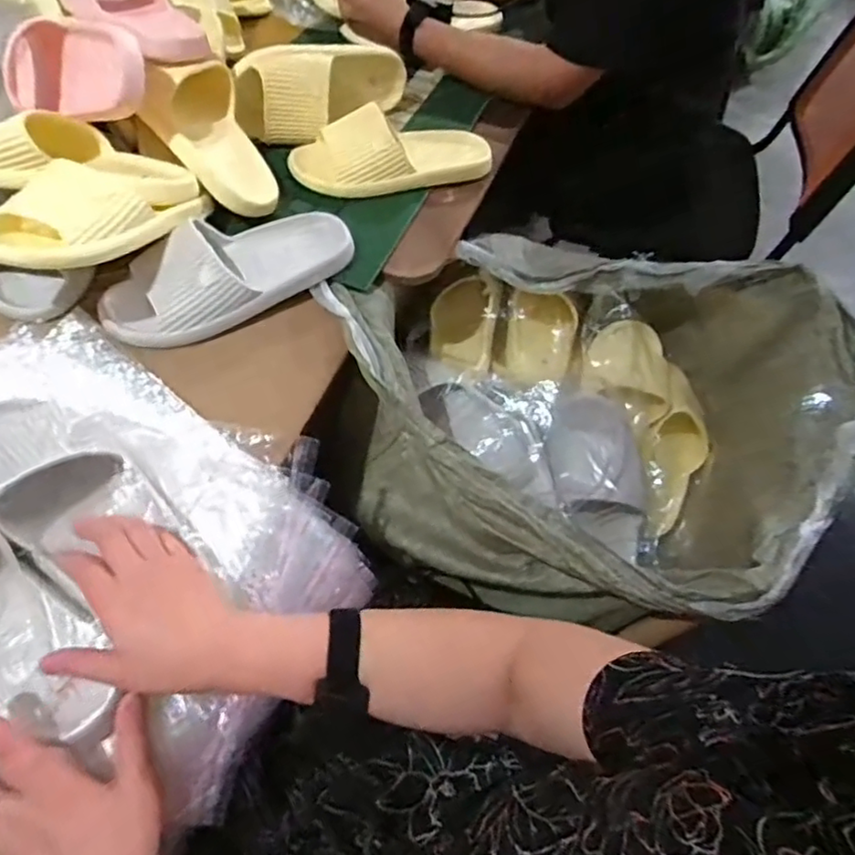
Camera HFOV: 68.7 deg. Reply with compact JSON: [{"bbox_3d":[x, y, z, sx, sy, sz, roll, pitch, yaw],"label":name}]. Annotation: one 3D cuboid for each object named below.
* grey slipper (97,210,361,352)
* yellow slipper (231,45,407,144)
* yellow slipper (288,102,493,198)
[{"bbox_3d":[-0.207,-0.167,0.662,0.270,0.061,0.114,-24,63,-18],"label":"grey slipper"},{"bbox_3d":[-0.131,-0.440,0.822,0.087,0.099,0.244,42,51,20],"label":"yellow slipper"},{"bbox_3d":[-0.041,-0.363,0.793,0.263,0.067,0.101,-16,60,-14],"label":"yellow slipper"}]

